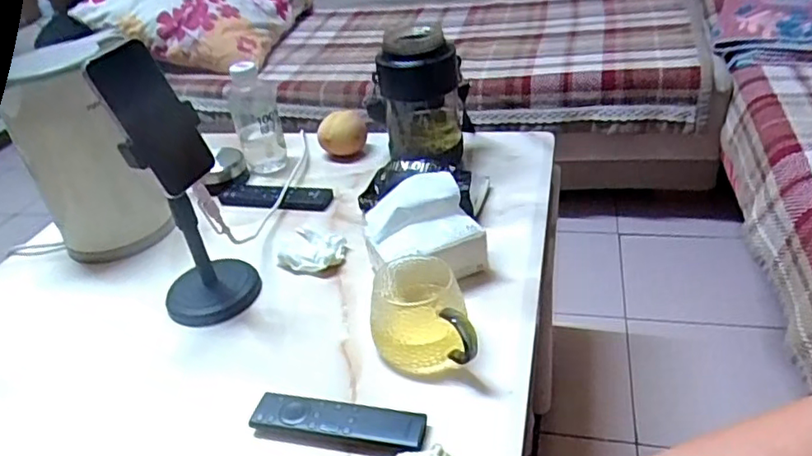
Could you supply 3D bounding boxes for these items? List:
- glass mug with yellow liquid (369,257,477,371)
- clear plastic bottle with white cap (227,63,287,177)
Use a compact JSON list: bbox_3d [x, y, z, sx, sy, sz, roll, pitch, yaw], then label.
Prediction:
[{"bbox_3d":[0.010,0.088,0.606,0.090,0.075,0.119,-13,34,-7],"label":"glass mug with yellow liquid"},{"bbox_3d":[-0.235,-0.176,0.949,0.065,0.153,0.065,-19,35,-17],"label":"clear plastic bottle with white cap"}]

